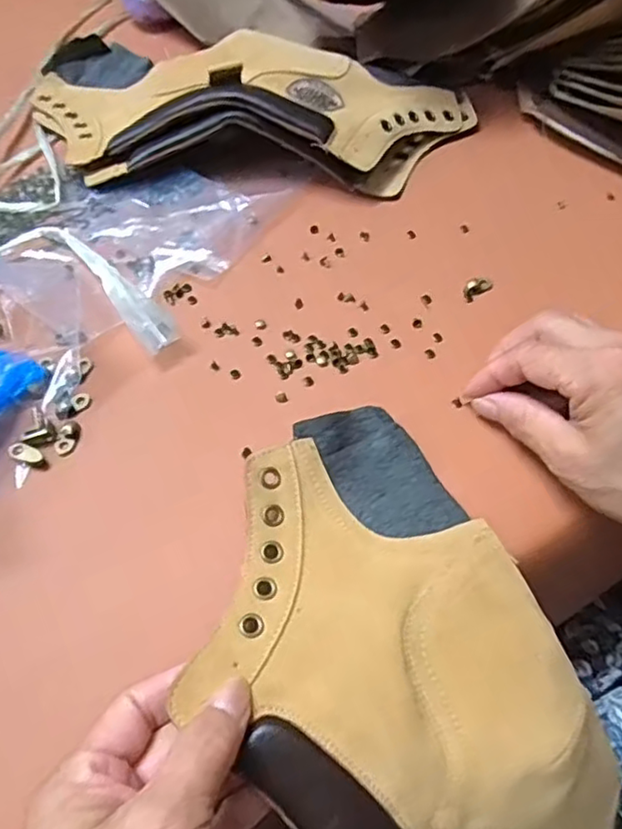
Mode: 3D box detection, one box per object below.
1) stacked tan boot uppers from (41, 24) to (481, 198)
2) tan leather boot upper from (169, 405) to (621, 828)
[{"bbox_3d":[-0.053,-0.210,0.433,0.315,0.044,0.149,11,57,8],"label":"stacked tan boot uppers"},{"bbox_3d":[0.035,0.124,0.277,0.143,0.078,0.231,-27,70,-24],"label":"tan leather boot upper"}]

